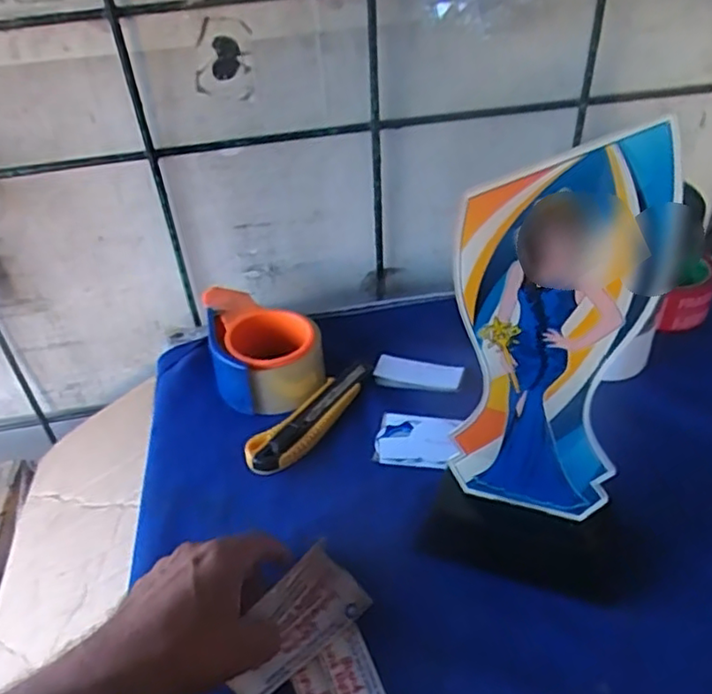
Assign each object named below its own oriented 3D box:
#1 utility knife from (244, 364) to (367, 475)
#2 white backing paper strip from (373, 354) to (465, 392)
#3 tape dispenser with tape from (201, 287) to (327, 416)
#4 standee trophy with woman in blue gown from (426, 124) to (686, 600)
[{"bbox_3d":[-0.037,0.062,0.562,0.036,0.022,0.142,25,48,32],"label":"utility knife"},{"bbox_3d":[0.059,0.024,0.597,0.080,0.009,0.035,5,40,13],"label":"white backing paper strip"},{"bbox_3d":[-0.088,-0.002,0.612,0.097,0.066,0.125,-13,39,-9],"label":"tape dispenser with tape"},{"bbox_3d":[0.108,0.032,0.359,0.129,0.284,0.053,3,40,11],"label":"standee trophy with woman in blue gown"}]

